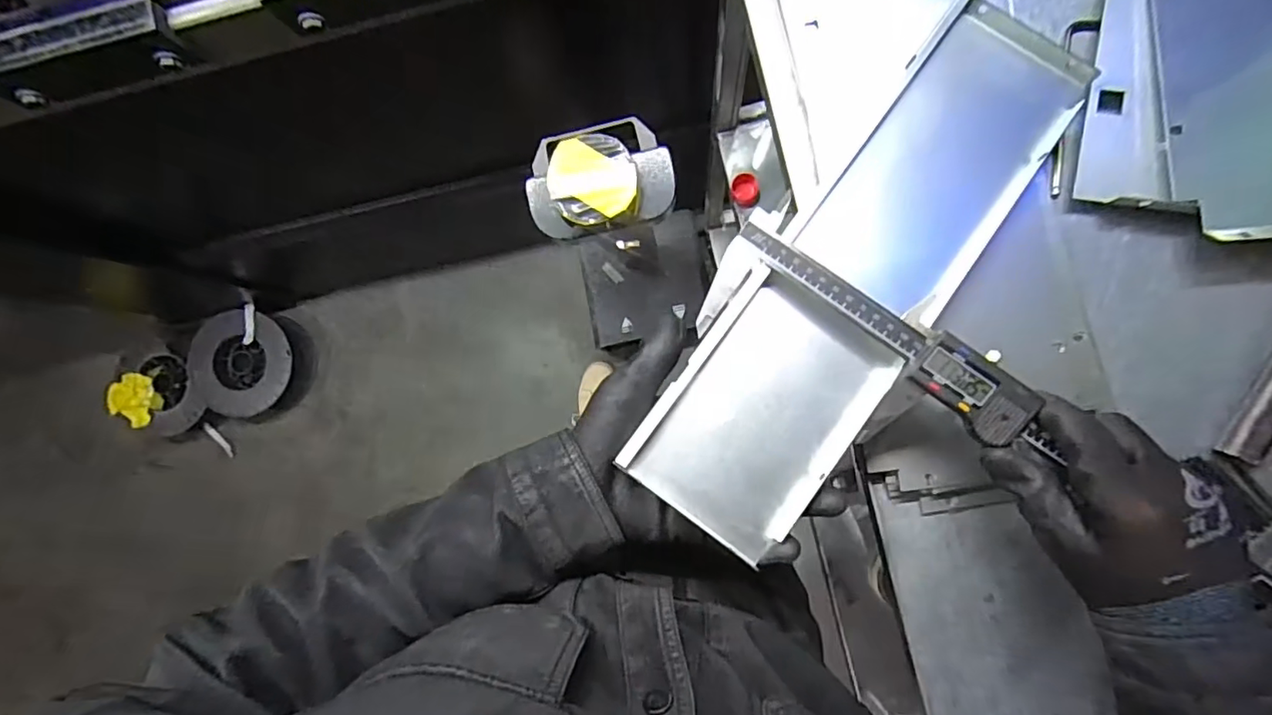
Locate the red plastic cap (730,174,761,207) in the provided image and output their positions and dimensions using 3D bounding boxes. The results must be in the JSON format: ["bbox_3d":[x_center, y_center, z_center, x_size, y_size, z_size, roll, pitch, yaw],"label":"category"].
[{"bbox_3d":[0.144,-0.220,0.751,0.034,0.017,0.041,-12,87,4],"label":"red plastic cap"}]

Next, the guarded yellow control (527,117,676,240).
[{"bbox_3d":[-0.044,-0.188,0.579,0.153,0.073,0.123,-21,87,4],"label":"guarded yellow control"}]

